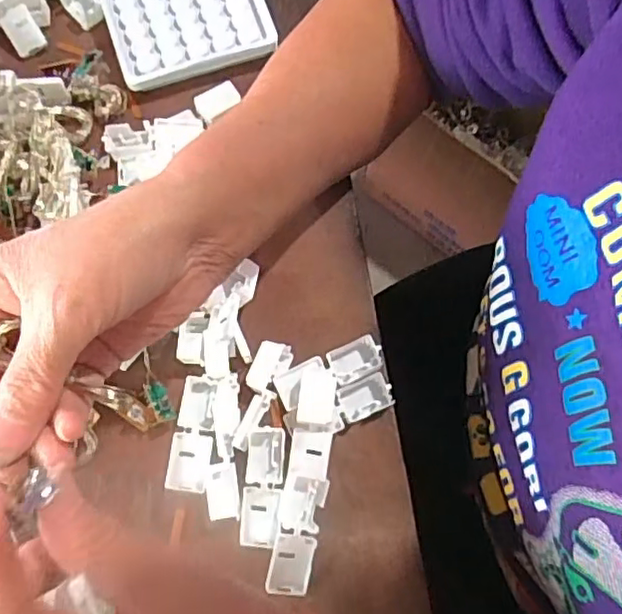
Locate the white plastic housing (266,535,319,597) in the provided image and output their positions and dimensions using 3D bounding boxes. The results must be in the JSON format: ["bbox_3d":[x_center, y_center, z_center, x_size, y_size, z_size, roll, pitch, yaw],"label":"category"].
[{"bbox_3d":[-0.009,0.119,0.287,0.019,0.010,0.026,13,72,3],"label":"white plastic housing"}]

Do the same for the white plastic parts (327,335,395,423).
[{"bbox_3d":[0.025,0.036,0.316,0.026,0.010,0.039,-12,73,-5],"label":"white plastic parts"}]

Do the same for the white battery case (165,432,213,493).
[{"bbox_3d":[-0.060,0.076,0.303,0.020,0.005,0.027,7,72,1],"label":"white battery case"}]

